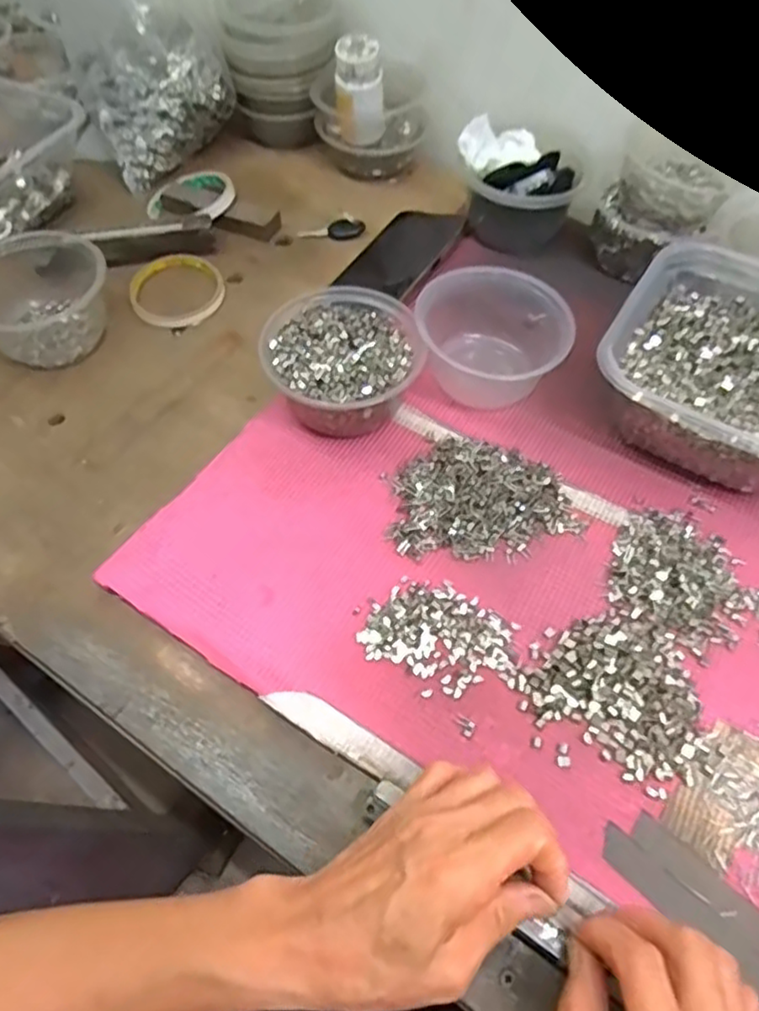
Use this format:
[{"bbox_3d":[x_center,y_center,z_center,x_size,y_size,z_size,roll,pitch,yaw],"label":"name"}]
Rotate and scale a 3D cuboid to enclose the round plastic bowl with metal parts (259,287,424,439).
[{"bbox_3d":[-0.026,-0.104,0.499,0.108,0.066,0.115,0,58,1],"label":"round plastic bowl with metal parts"}]

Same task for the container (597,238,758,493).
[{"bbox_3d":[0.258,-0.099,0.482,0.170,0.076,0.173,28,62,17],"label":"container"}]

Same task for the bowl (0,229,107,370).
[{"bbox_3d":[-0.284,-0.177,0.550,0.111,0.061,0.113,0,58,1],"label":"bowl"}]

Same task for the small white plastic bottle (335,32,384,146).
[{"bbox_3d":[-0.018,-0.389,0.627,0.043,0.085,0.033,-3,57,-3],"label":"small white plastic bottle"}]

